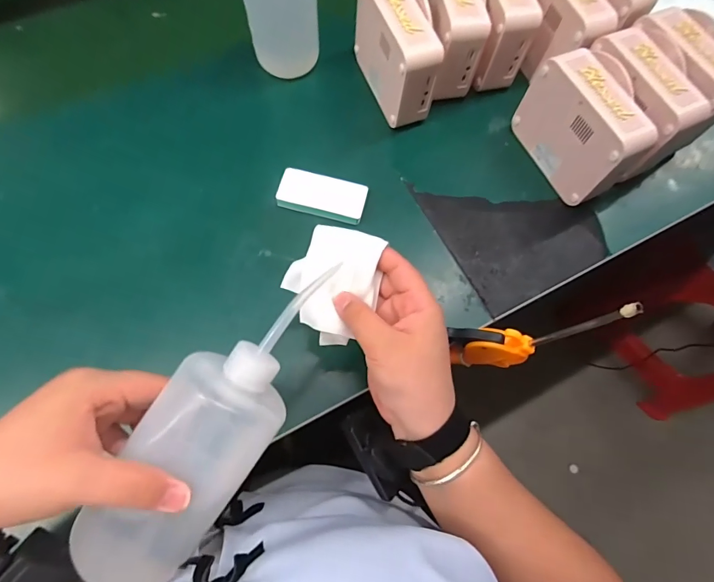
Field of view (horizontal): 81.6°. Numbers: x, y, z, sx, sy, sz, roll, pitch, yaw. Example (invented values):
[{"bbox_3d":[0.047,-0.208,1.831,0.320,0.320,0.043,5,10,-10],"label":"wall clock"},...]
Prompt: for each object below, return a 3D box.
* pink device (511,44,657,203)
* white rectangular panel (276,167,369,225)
[{"bbox_3d":[0.234,-0.168,0.428,0.060,0.097,0.127,-23,73,-9],"label":"pink device"},{"bbox_3d":[-0.037,-0.102,0.447,0.091,0.019,0.044,14,71,4],"label":"white rectangular panel"}]

